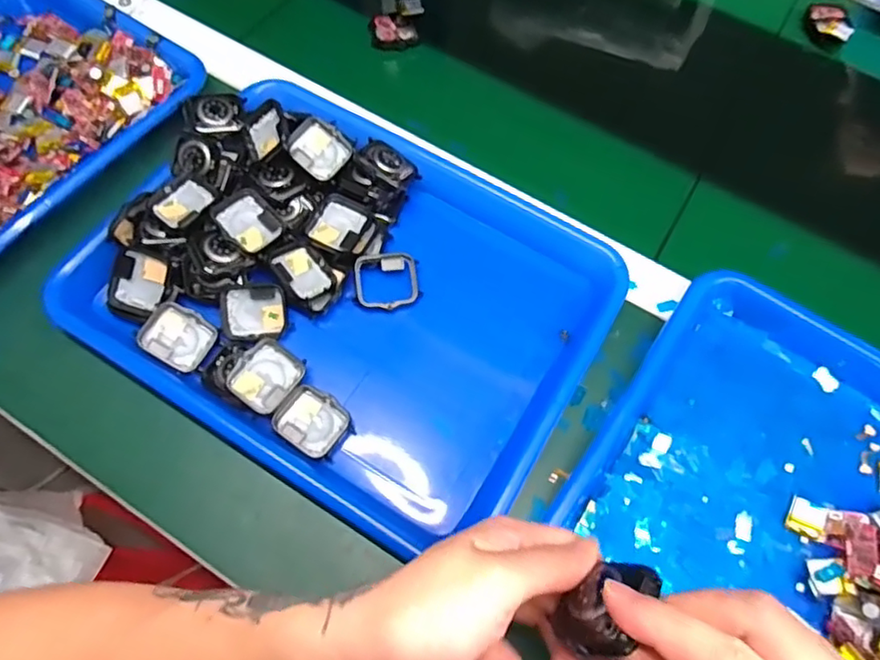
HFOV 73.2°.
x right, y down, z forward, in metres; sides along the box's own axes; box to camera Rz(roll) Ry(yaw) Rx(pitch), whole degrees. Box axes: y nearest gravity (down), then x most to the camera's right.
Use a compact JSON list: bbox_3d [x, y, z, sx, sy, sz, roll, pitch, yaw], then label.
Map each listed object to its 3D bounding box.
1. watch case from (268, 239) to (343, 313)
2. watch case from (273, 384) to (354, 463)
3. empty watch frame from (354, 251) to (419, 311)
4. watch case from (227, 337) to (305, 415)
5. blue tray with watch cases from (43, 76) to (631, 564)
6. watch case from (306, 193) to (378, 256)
[{"bbox_3d":[-0.093,-0.038,0.417,0.051,0.008,0.036,46,54,4],"label":"watch case"},{"bbox_3d":[-0.080,0.059,0.380,0.043,0.012,0.037,32,69,12],"label":"watch case"},{"bbox_3d":[-0.037,-0.035,0.421,0.046,0.008,0.041,-6,81,-13],"label":"empty watch frame"},{"bbox_3d":[-0.114,0.031,0.389,0.038,0.010,0.042,38,70,-4],"label":"watch case"},{"bbox_3d":[-0.065,-0.029,0.413,0.336,0.046,0.253,29,69,11],"label":"blue tray with watch cases"},{"bbox_3d":[-0.070,-0.073,0.430,0.042,0.017,0.042,23,68,9],"label":"watch case"}]

